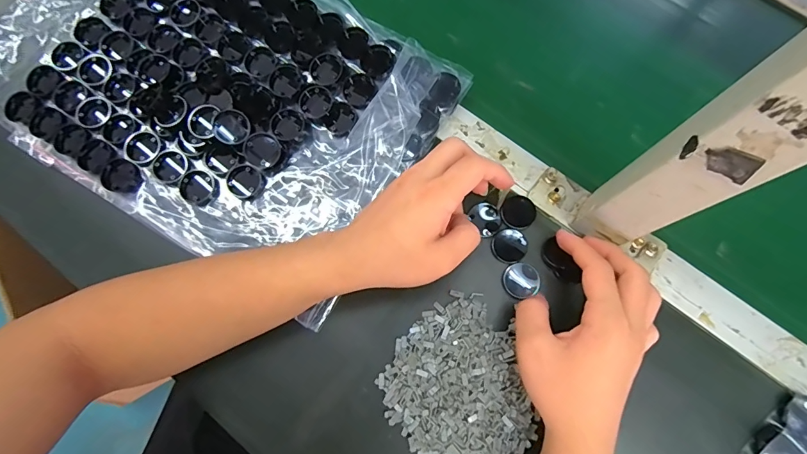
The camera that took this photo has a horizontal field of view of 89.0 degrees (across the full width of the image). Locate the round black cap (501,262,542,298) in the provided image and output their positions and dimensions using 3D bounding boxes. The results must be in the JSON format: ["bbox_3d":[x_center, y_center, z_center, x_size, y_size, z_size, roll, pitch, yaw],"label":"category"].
[{"bbox_3d":[0.099,0.044,0.346,0.028,0.007,0.028,-1,70,2],"label":"round black cap"}]

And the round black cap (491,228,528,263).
[{"bbox_3d":[0.091,0.016,0.354,0.029,0.008,0.028,0,75,0],"label":"round black cap"}]

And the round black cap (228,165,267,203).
[{"bbox_3d":[-0.139,-0.039,0.361,0.030,0.007,0.029,0,75,0],"label":"round black cap"}]

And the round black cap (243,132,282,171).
[{"bbox_3d":[-0.124,-0.068,0.363,0.031,0.004,0.031,0,96,-3],"label":"round black cap"}]

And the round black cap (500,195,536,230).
[{"bbox_3d":[0.100,-0.013,0.360,0.029,0.007,0.029,0,75,0],"label":"round black cap"}]

